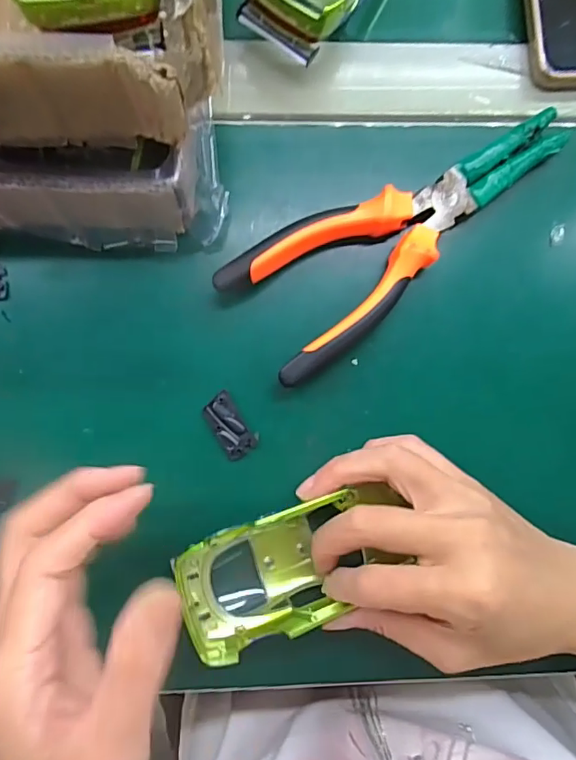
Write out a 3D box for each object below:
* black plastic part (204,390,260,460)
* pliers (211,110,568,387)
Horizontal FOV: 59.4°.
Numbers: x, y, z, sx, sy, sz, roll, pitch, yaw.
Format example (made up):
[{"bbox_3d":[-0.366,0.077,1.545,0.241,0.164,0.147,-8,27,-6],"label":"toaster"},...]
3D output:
[{"bbox_3d":[-0.031,0.025,0.265,0.017,0.004,0.033,-32,92,-1],"label":"black plastic part"},{"bbox_3d":[0.060,-0.078,0.260,0.188,0.022,0.068,-35,92,-1],"label":"pliers"}]

